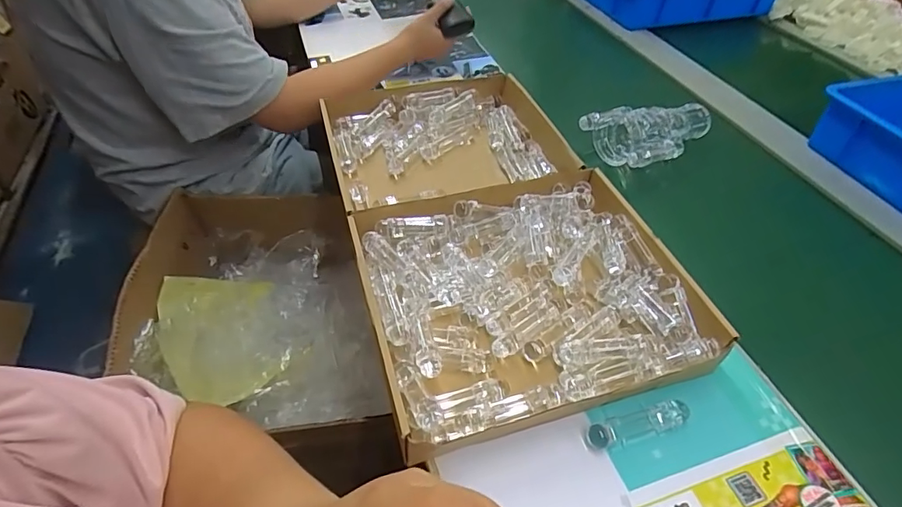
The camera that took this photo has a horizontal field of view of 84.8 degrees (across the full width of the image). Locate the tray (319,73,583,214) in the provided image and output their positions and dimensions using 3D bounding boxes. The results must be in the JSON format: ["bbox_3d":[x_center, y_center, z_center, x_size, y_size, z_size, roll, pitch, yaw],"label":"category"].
[{"bbox_3d":[-0.012,-0.153,0.711,0.322,0.068,0.250,-8,48,-9],"label":"tray"}]

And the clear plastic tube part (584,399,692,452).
[{"bbox_3d":[0.166,0.151,0.437,0.098,0.015,0.023,-12,48,-10],"label":"clear plastic tube part"}]

